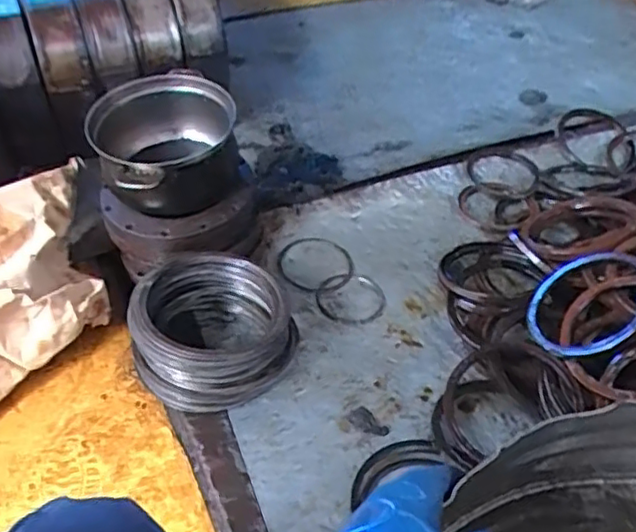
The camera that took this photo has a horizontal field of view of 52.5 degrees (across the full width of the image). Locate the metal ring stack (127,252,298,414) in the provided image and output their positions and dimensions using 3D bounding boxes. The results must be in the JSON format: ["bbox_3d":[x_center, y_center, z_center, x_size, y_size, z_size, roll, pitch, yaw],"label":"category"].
[{"bbox_3d":[-0.173,0.093,1.073,0.257,0.133,0.283,-7,46,-8],"label":"metal ring stack"}]

